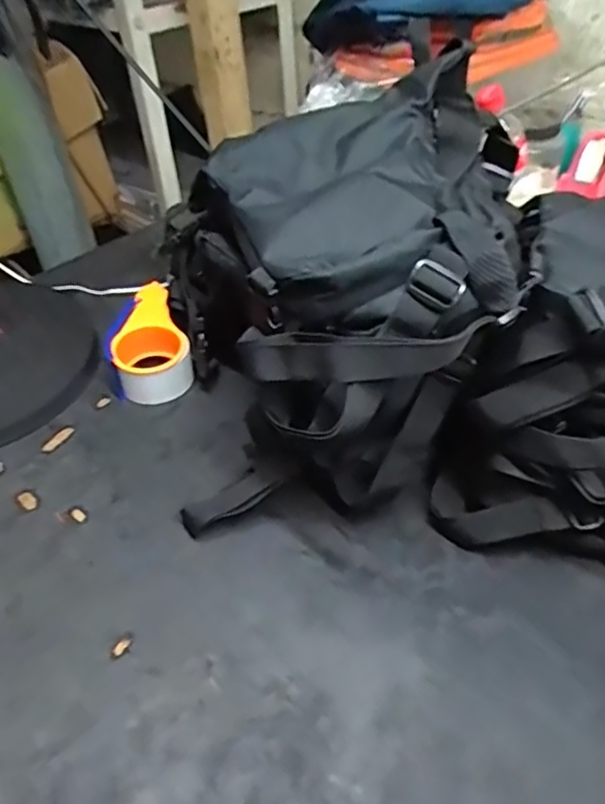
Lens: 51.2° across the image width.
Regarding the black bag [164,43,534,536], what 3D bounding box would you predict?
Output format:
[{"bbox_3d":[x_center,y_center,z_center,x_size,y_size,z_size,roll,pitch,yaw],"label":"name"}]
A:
[{"bbox_3d":[0.010,-0.080,0.558,0.291,0.261,0.320,-4,42,3],"label":"black bag"}]

